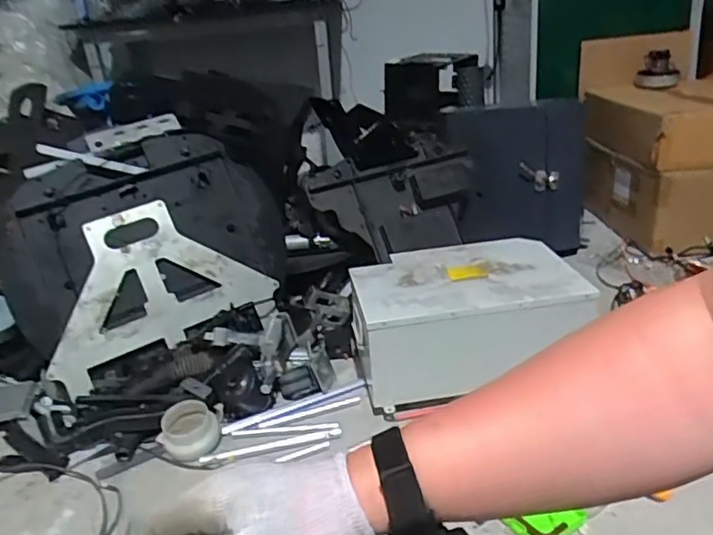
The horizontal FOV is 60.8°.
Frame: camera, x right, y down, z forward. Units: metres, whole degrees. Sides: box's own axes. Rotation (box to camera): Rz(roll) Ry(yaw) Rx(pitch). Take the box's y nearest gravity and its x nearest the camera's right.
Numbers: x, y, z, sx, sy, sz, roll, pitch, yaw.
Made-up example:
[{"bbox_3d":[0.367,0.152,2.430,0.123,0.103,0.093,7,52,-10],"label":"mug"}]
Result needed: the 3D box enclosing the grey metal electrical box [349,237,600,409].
[{"bbox_3d":[0.215,0.105,1.255,0.431,0.210,0.284,-9,23,-7],"label":"grey metal electrical box"}]

